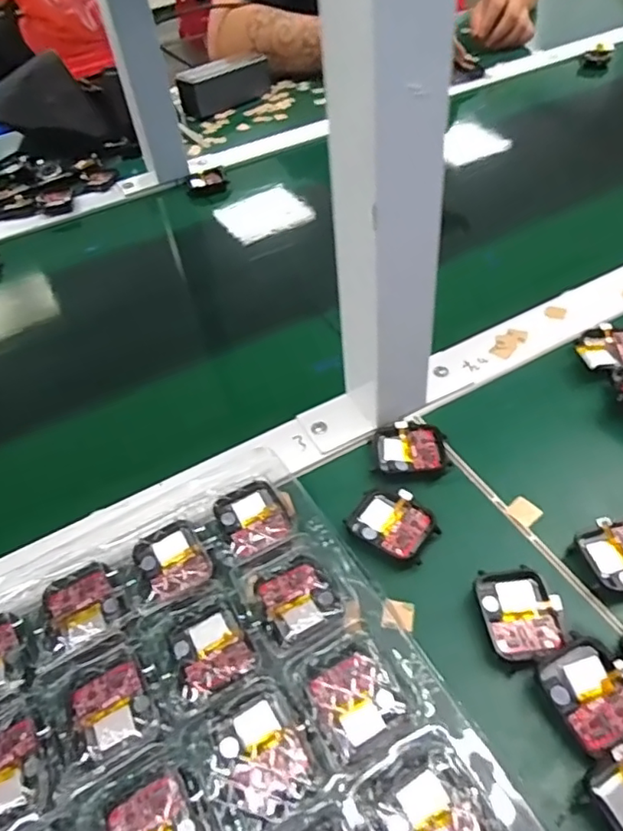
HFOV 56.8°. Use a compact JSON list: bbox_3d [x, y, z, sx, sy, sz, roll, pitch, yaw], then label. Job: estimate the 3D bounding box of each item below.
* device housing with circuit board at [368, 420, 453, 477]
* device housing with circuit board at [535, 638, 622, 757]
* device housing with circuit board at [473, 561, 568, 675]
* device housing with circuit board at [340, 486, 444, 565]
[{"bbox_3d":[0.060,0.020,0.354,0.044,0.008,0.037,-7,47,1],"label":"device housing with circuit board"},{"bbox_3d":[0.123,0.123,0.254,0.036,0.014,0.042,-19,48,-11],"label":"device housing with circuit board"},{"bbox_3d":[0.102,0.098,0.281,0.037,0.013,0.044,-10,47,-2],"label":"device housing with circuit board"},{"bbox_3d":[0.045,0.060,0.321,0.045,0.011,0.037,26,55,27],"label":"device housing with circuit board"}]

